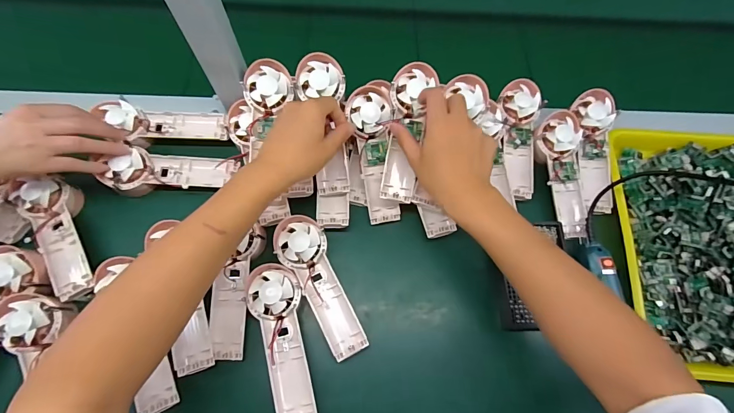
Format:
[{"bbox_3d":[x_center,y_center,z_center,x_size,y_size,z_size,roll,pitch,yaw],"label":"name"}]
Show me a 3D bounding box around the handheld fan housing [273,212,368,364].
[{"bbox_3d":[-0.054,0.092,0.434,0.058,0.027,0.176,-30,73,-12],"label":"handheld fan housing"}]

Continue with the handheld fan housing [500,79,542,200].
[{"bbox_3d":[0.223,-0.097,0.517,0.057,0.039,0.177,4,69,0],"label":"handheld fan housing"}]

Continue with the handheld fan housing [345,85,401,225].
[{"bbox_3d":[0.011,-0.066,0.474,0.053,0.027,0.176,-8,101,-5],"label":"handheld fan housing"}]

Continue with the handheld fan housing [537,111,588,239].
[{"bbox_3d":[0.282,-0.046,0.504,0.059,0.032,0.175,-5,86,-4],"label":"handheld fan housing"}]

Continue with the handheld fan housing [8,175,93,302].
[{"bbox_3d":[-0.385,0.033,0.451,0.062,0.040,0.172,-31,73,-13],"label":"handheld fan housing"}]

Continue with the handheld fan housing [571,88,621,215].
[{"bbox_3d":[0.329,-0.079,0.519,0.050,0.027,0.176,2,84,-1],"label":"handheld fan housing"}]

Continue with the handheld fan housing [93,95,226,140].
[{"bbox_3d":[-0.282,-0.120,0.504,0.169,0.034,0.050,2,69,-1],"label":"handheld fan housing"}]

